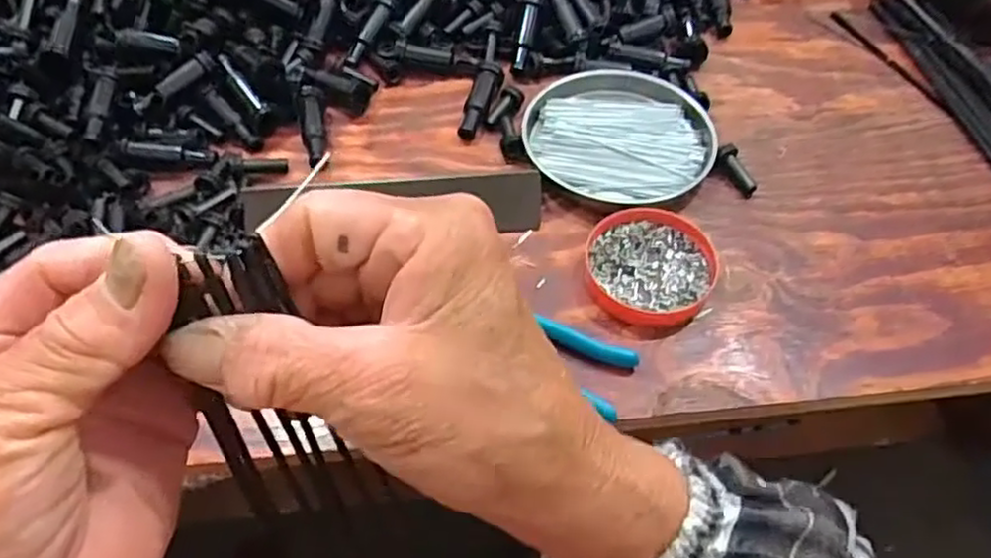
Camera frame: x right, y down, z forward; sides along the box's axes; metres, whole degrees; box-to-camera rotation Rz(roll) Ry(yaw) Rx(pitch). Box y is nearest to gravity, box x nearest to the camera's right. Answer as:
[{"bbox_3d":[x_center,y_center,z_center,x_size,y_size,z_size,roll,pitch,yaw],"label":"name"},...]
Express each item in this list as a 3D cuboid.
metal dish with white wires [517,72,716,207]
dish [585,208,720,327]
[{"bbox_3d":[0.090,-0.106,0.514,0.133,0.016,0.122,1,55,-2],"label":"metal dish with white wires"},{"bbox_3d":[0.097,-0.009,0.447,0.078,0.014,0.082,1,55,-2],"label":"dish"}]

